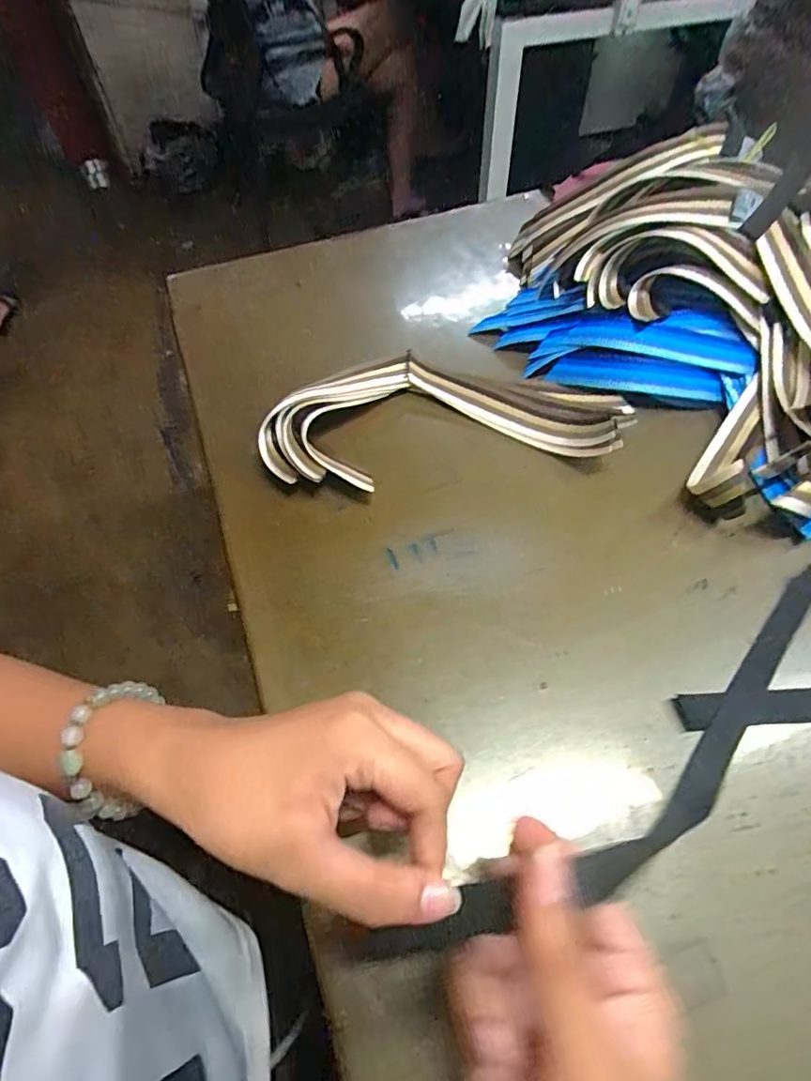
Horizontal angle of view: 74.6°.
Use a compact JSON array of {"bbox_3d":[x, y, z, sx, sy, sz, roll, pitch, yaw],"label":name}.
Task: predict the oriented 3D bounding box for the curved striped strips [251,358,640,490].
[{"bbox_3d":[0.030,-0.099,0.408,0.279,0.035,0.133,-7,57,-2],"label":"curved striped strips"}]

